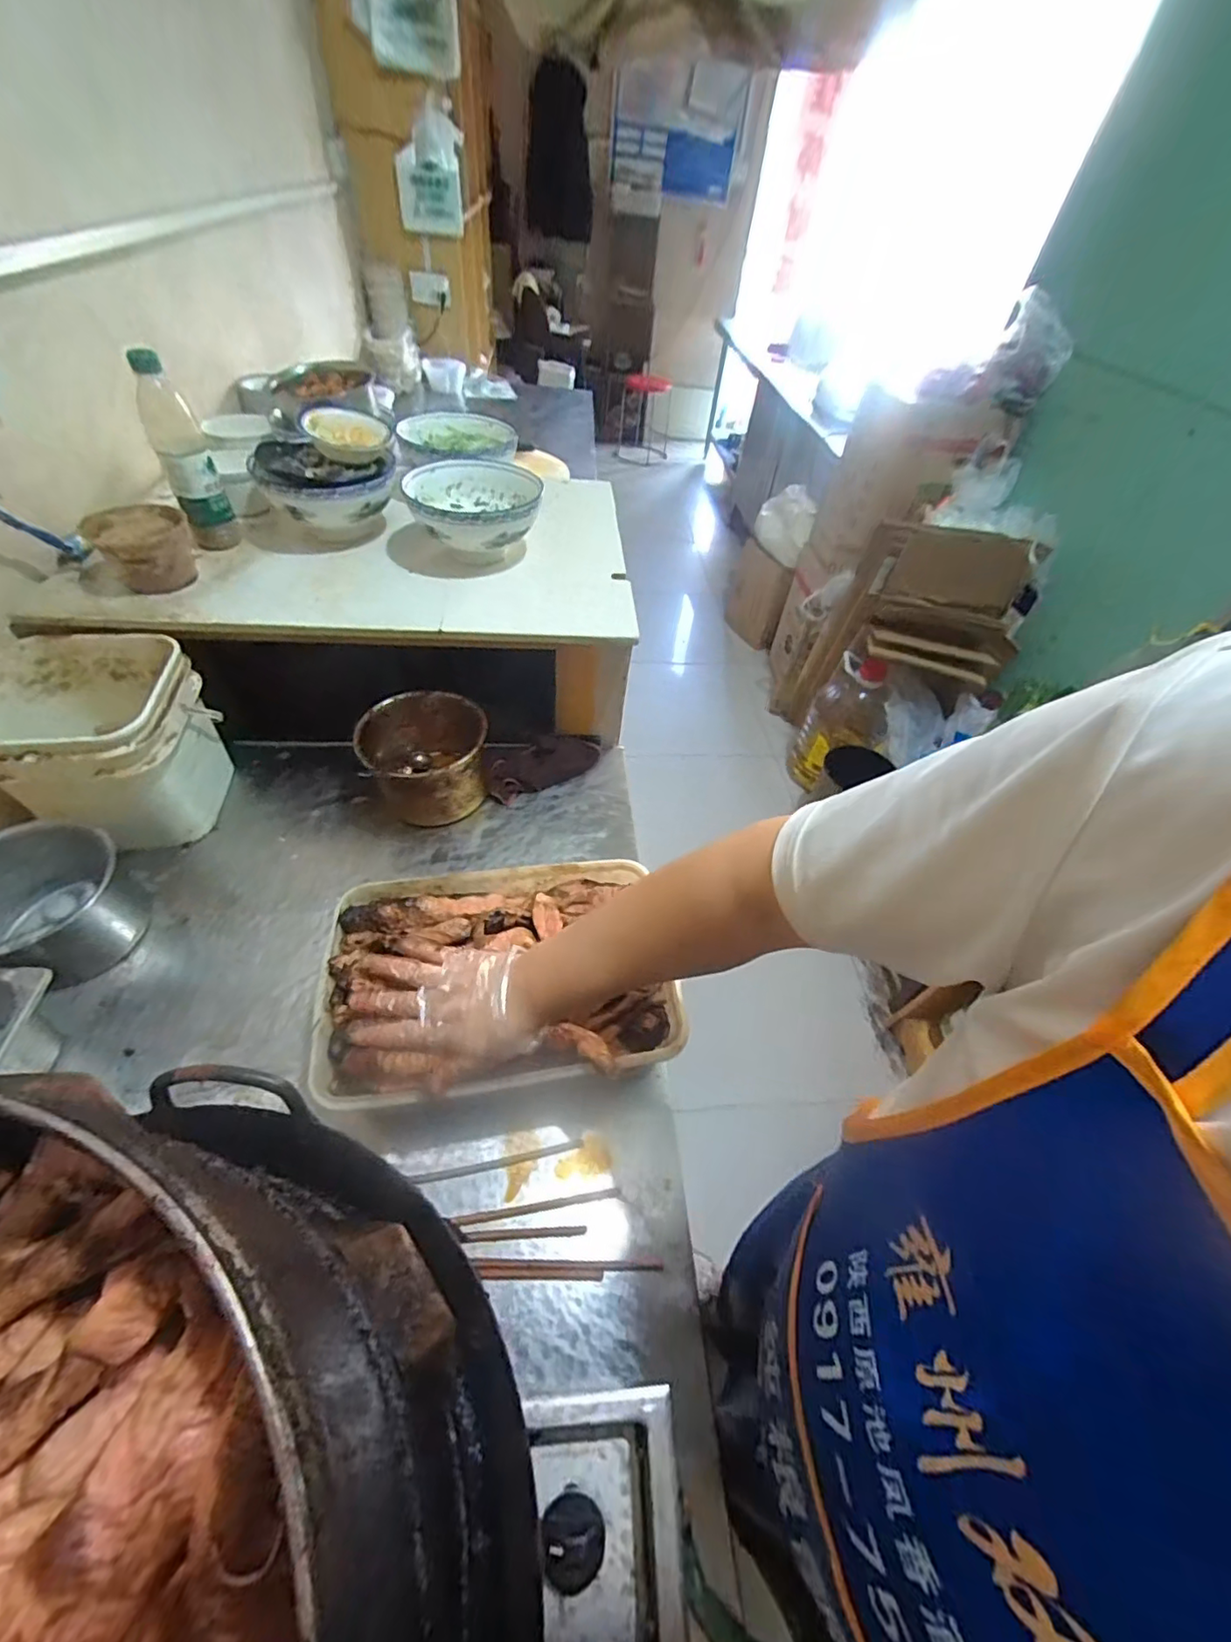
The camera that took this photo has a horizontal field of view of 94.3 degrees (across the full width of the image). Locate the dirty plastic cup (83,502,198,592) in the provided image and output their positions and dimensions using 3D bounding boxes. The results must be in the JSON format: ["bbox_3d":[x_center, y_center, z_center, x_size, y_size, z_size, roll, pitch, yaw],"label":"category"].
[{"bbox_3d":[-0.613,-0.351,0.745,0.120,0.074,0.092,-29,58,-27],"label":"dirty plastic cup"}]

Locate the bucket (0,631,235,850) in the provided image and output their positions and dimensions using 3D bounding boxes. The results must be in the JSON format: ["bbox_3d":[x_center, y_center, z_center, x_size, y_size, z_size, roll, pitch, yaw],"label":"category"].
[{"bbox_3d":[-0.638,-0.093,0.724,0.208,0.187,0.211,5,49,-2],"label":"bucket"}]

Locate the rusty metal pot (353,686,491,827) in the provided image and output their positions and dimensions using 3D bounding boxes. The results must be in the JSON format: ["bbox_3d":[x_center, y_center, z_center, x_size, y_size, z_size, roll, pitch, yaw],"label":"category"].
[{"bbox_3d":[-0.274,-0.090,0.837,0.171,0.118,0.159,-13,52,-17],"label":"rusty metal pot"}]

